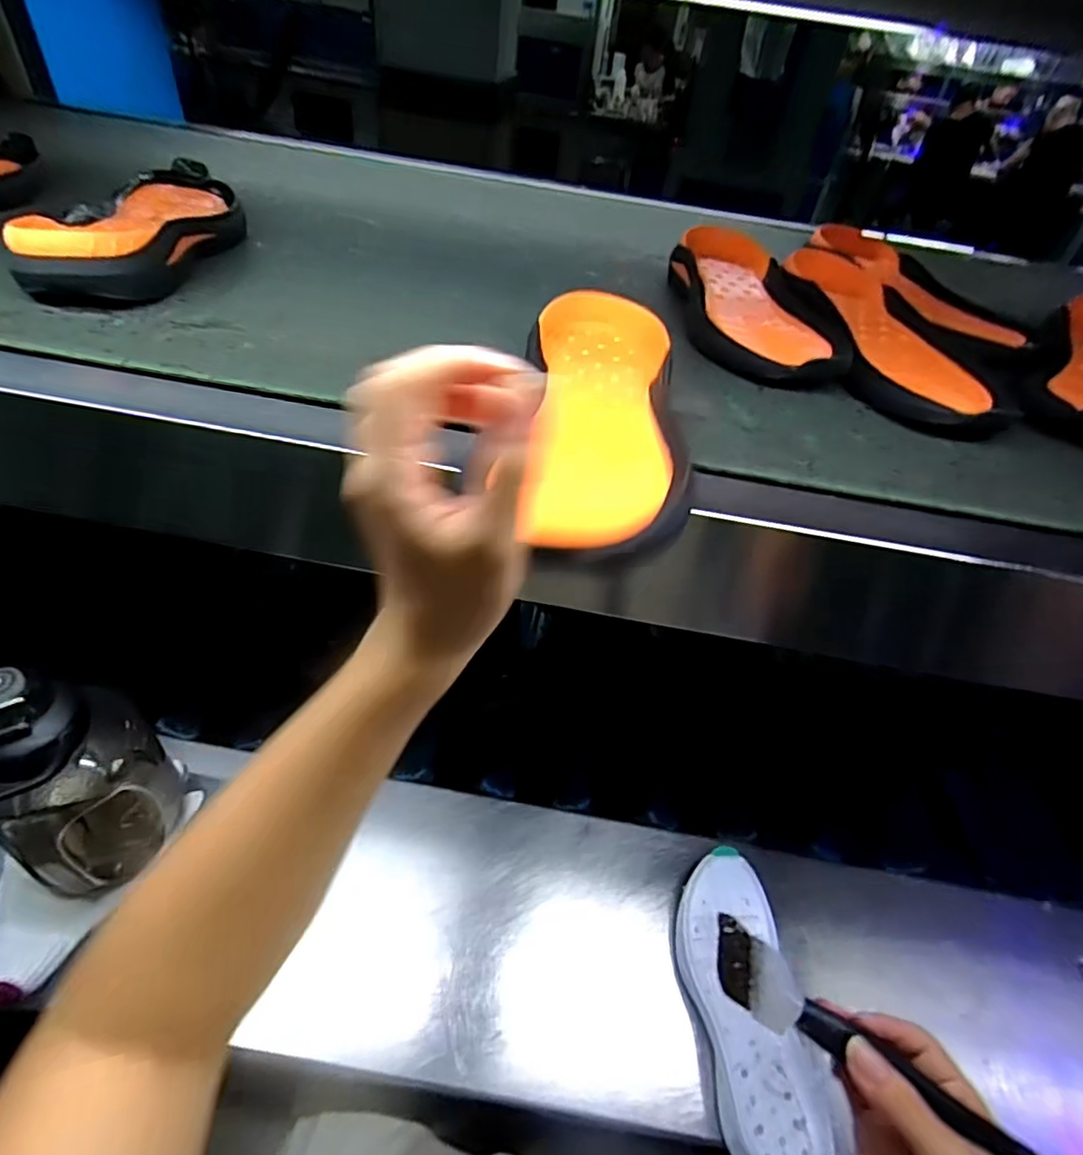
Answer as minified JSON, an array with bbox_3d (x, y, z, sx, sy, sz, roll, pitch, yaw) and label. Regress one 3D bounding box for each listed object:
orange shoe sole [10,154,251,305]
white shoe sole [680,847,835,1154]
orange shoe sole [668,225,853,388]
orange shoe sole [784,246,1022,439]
[{"bbox_3d":[-0.334,-0.309,0.518,0.110,0.051,0.298,-1,45,-8],"label":"orange shoe sole"},{"bbox_3d":[0.173,0.363,0.503,0.086,0.031,0.237,2,45,-5],"label":"white shoe sole"},{"bbox_3d":[0.188,-0.250,0.538,0.118,0.047,0.277,2,45,-5],"label":"orange shoe sole"},{"bbox_3d":[0.297,-0.204,0.496,0.116,0.049,0.261,1,45,-6],"label":"orange shoe sole"}]

